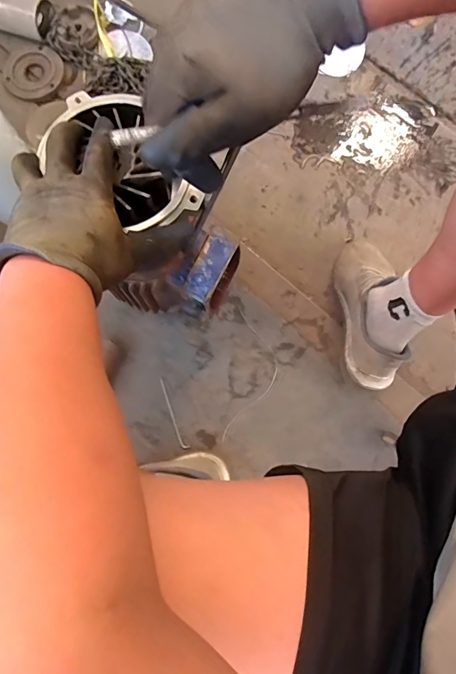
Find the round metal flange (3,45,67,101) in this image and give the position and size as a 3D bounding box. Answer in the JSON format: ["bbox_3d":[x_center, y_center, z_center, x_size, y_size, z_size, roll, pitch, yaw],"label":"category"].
[{"bbox_3d":[-0.436,-0.591,0.949,0.130,0.025,0.126,0,77,-1],"label":"round metal flange"}]

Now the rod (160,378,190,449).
[{"bbox_3d":[-0.104,0.144,0.794,0.015,0.004,0.139,-24,82,1],"label":"rod"}]

